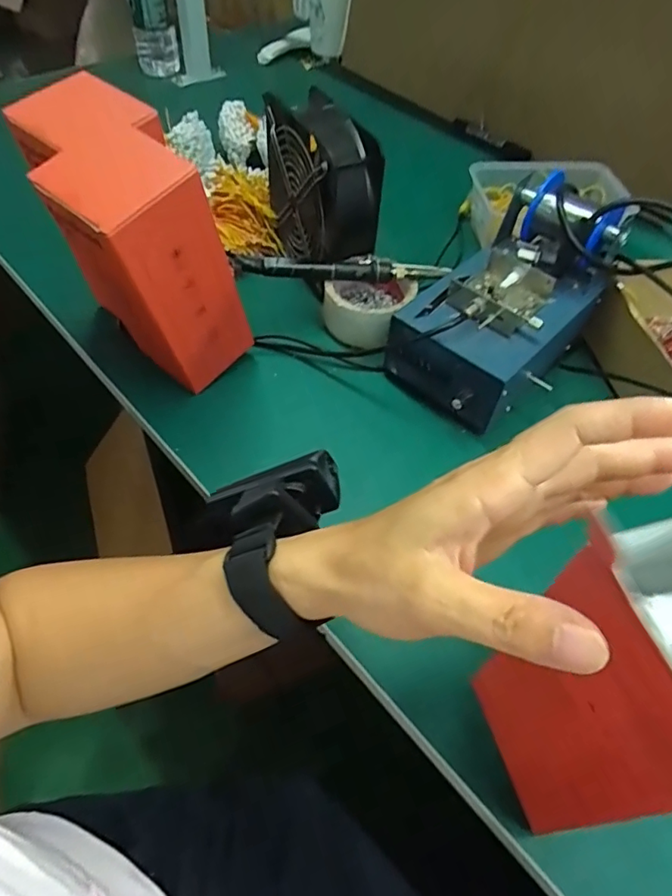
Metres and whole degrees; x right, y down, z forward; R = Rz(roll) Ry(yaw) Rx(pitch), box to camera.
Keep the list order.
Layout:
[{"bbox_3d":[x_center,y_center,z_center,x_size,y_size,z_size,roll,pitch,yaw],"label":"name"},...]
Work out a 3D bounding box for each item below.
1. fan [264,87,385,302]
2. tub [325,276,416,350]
[{"bbox_3d":[-0.017,-0.266,0.543,0.078,0.142,0.162,-13,55,-12],"label":"fan"},{"bbox_3d":[0.032,-0.143,0.532,0.082,0.049,0.084,1,54,-2],"label":"tub"}]

